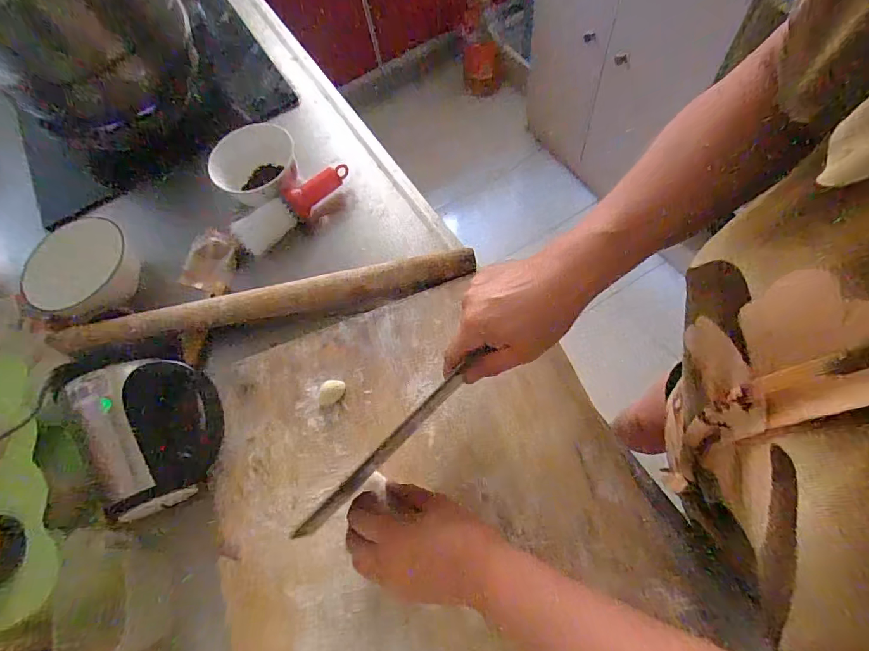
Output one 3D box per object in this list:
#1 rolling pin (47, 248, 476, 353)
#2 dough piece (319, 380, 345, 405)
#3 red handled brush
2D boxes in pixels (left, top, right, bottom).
[{"bbox_3d":[-0.193,-0.032,0.509,0.477,0.030,0.032,-12,65,2],"label":"rolling pin"},{"bbox_3d":[-0.109,0.070,0.468,0.022,0.008,0.029,29,72,19],"label":"dough piece"},{"bbox_3d":[-0.184,-0.157,0.584,0.169,0.034,0.035,-37,68,-12],"label":"red handled brush"}]

